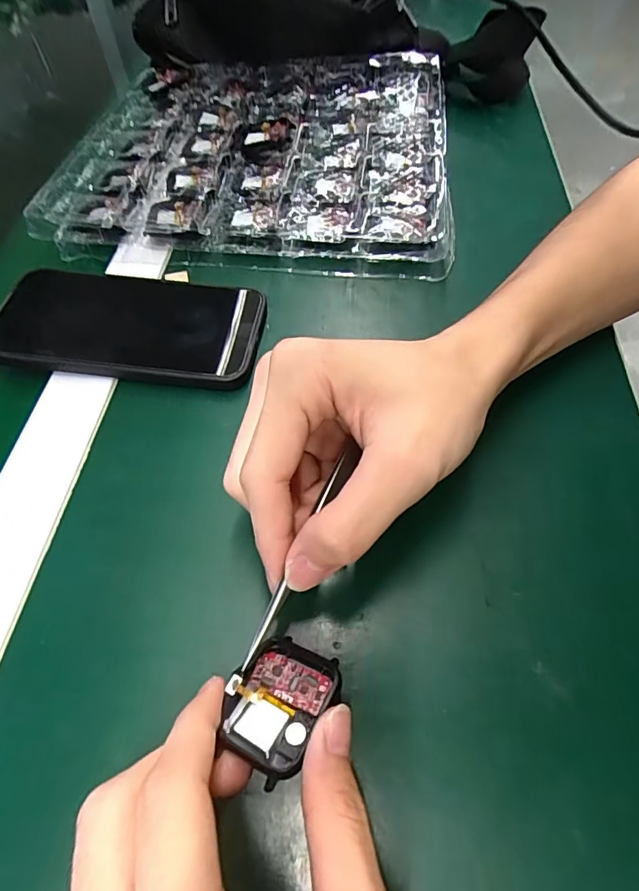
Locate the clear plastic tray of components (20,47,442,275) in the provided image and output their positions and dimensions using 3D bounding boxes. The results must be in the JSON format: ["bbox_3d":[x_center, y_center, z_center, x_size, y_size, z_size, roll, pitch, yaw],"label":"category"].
[{"bbox_3d":[-0.047,-0.248,0.389,0.297,0.035,0.264,6,57,1],"label":"clear plastic tray of components"}]

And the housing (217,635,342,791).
[{"bbox_3d":[-0.015,0.095,0.180,0.037,0.007,0.046,18,42,27],"label":"housing"}]

